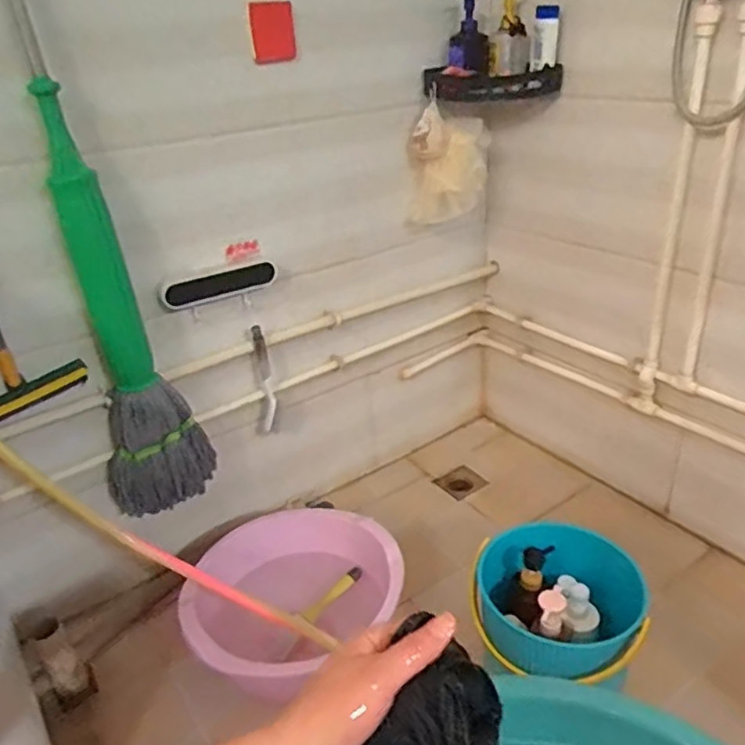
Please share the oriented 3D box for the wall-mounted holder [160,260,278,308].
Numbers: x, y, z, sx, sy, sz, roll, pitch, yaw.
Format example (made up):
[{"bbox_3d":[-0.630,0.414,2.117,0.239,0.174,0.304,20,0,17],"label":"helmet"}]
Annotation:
[{"bbox_3d":[-0.286,-0.169,1.190,0.229,0.061,0.020,-24,34,-30],"label":"wall-mounted holder"}]

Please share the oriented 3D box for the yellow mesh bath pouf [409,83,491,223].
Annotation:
[{"bbox_3d":[0.170,-0.465,1.367,0.176,0.270,0.058,-2,20,-8],"label":"yellow mesh bath pouf"}]

